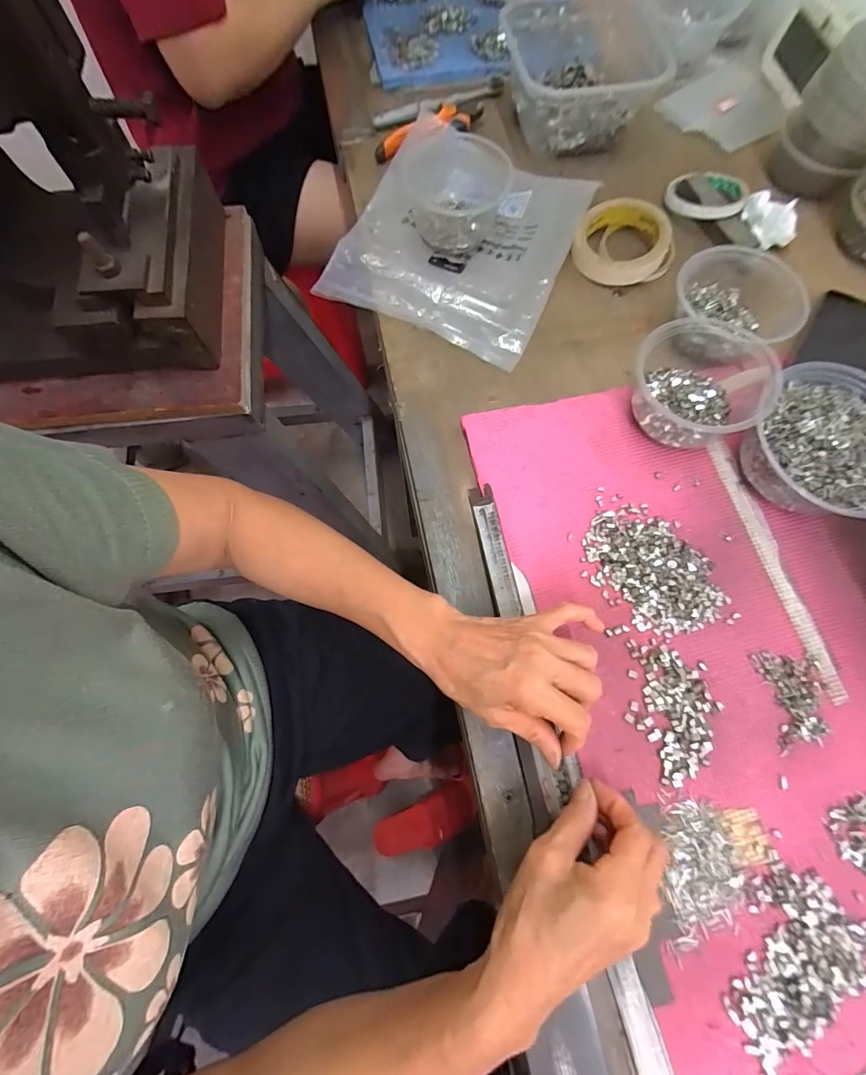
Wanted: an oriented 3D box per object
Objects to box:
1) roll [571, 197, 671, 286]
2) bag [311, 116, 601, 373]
[{"bbox_3d":[0.206,-0.327,0.477,0.096,0.029,0.093,0,73,1],"label":"roll"},{"bbox_3d":[0.030,-0.340,0.484,0.233,0.028,0.264,23,75,8],"label":"bag"}]

